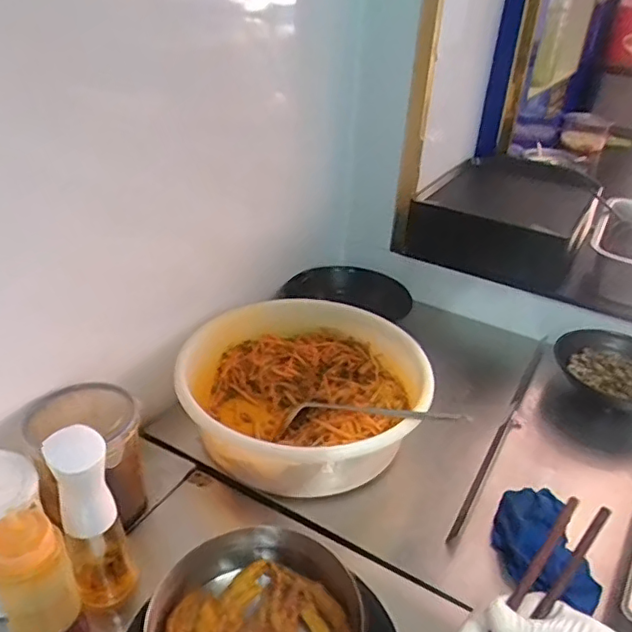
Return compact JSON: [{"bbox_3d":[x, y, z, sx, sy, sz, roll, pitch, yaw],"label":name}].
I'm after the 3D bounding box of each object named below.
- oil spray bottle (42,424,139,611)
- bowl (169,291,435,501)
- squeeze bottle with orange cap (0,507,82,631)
[{"bbox_3d":[-0.230,0.212,0.602,0.061,0.233,0.046,-15,36,-27],"label":"oil spray bottle"},{"bbox_3d":[-0.015,0.115,0.883,0.346,0.123,0.342,2,32,-2],"label":"bowl"},{"bbox_3d":[-0.275,0.241,0.558,0.067,0.132,0.073,2,32,-2],"label":"squeeze bottle with orange cap"}]

